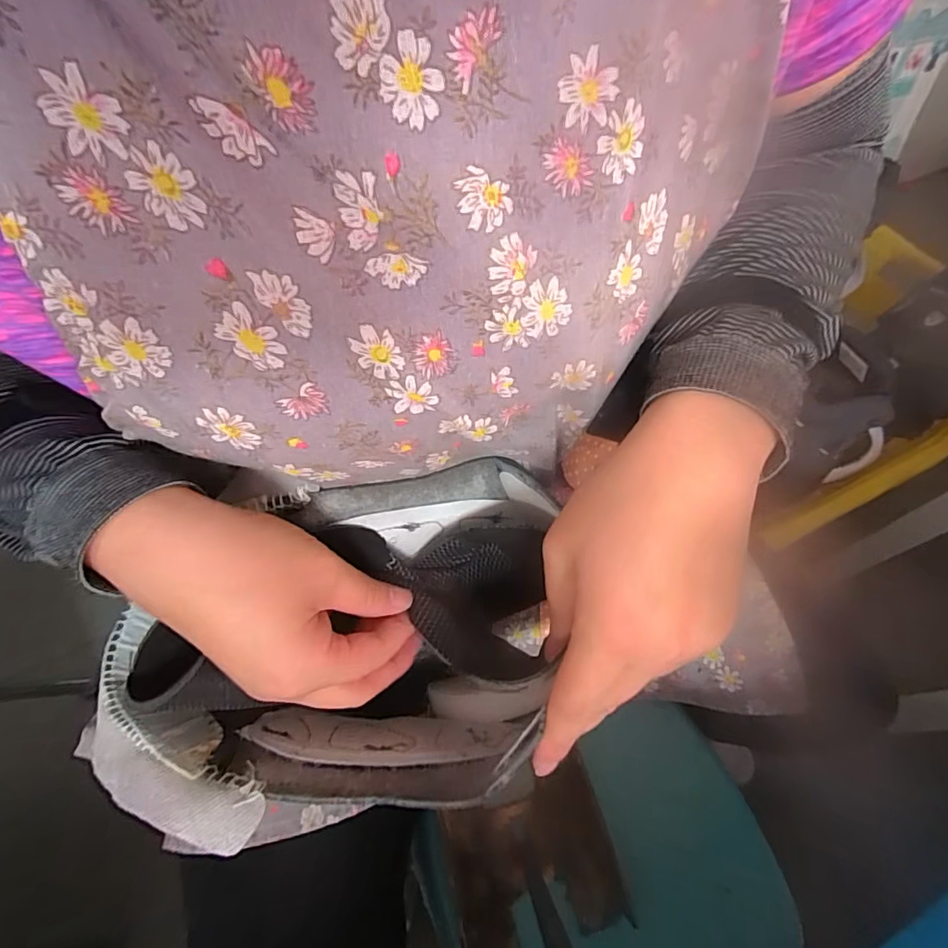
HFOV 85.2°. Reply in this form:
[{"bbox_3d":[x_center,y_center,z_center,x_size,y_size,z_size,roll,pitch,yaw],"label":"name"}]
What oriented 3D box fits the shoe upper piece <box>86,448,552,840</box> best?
[{"bbox_3d":[-0.073,0.092,0.274,0.237,0.092,0.152,-7,61,-4],"label":"shoe upper piece"}]

